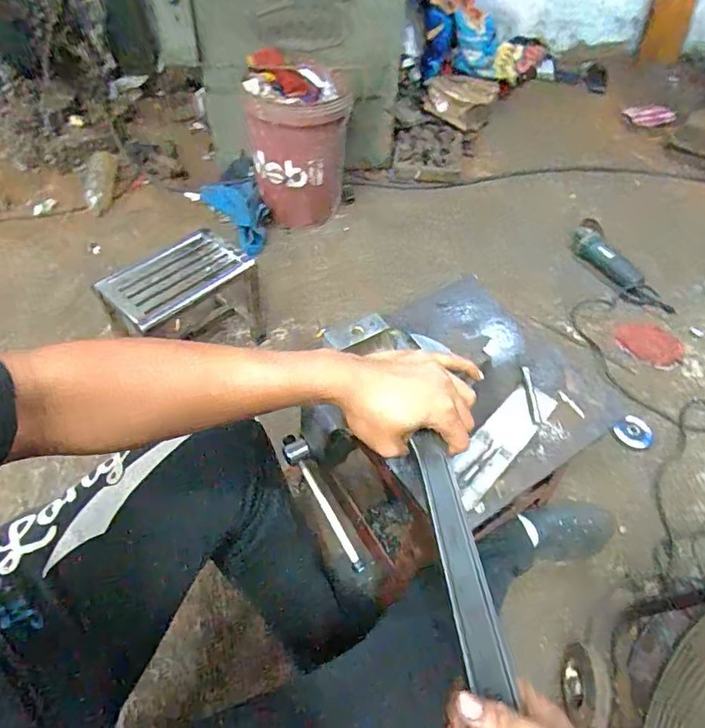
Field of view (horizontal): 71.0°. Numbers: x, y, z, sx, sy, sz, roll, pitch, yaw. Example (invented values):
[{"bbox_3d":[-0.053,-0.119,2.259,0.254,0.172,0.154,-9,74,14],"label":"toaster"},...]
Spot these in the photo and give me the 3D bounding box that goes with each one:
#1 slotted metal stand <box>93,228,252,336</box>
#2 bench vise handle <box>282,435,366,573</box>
[{"bbox_3d":[-0.381,-0.194,1.069,0.299,0.036,0.147,-36,86,-23],"label":"slotted metal stand"},{"bbox_3d":[-0.036,0.164,0.590,0.030,0.014,0.177,-25,71,-19],"label":"bench vise handle"}]

